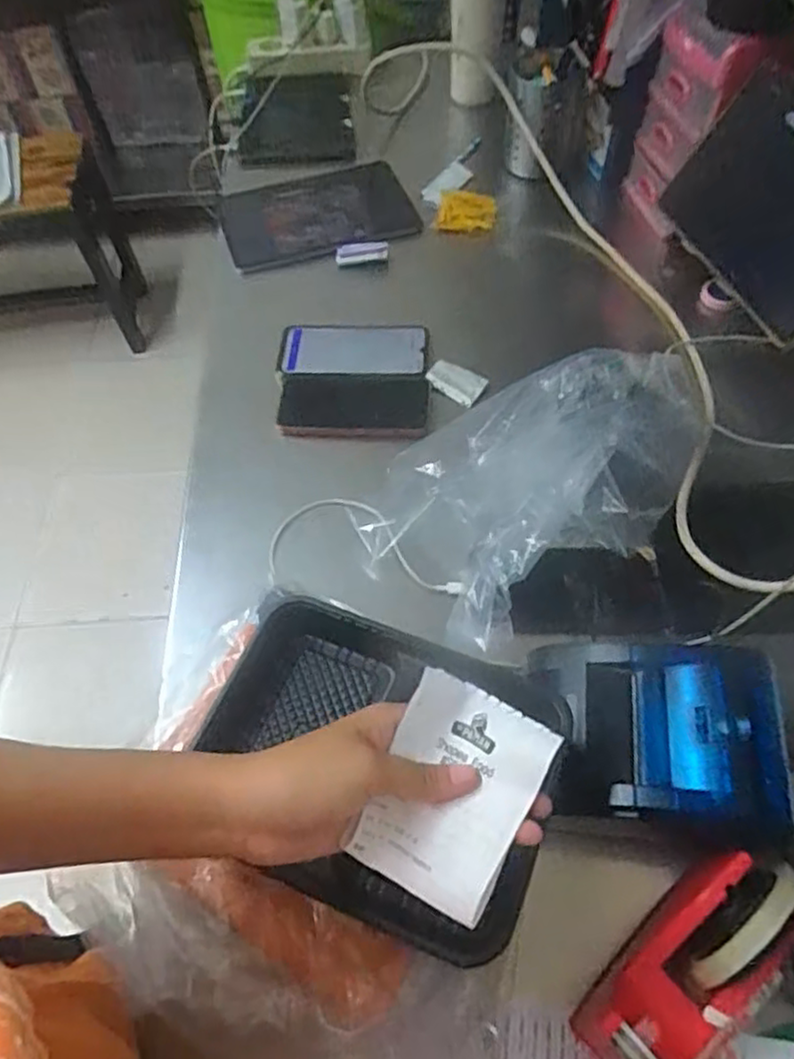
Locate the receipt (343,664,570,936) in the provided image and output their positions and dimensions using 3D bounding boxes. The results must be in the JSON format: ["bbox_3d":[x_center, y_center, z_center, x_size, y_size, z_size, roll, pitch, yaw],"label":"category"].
[{"bbox_3d":[0.028,0.131,0.352,0.073,0.030,0.097,25,63,17],"label":"receipt"}]

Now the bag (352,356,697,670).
[{"bbox_3d":[0.145,-0.062,0.661,0.363,0.099,0.211,-31,61,-15],"label":"bag"}]

